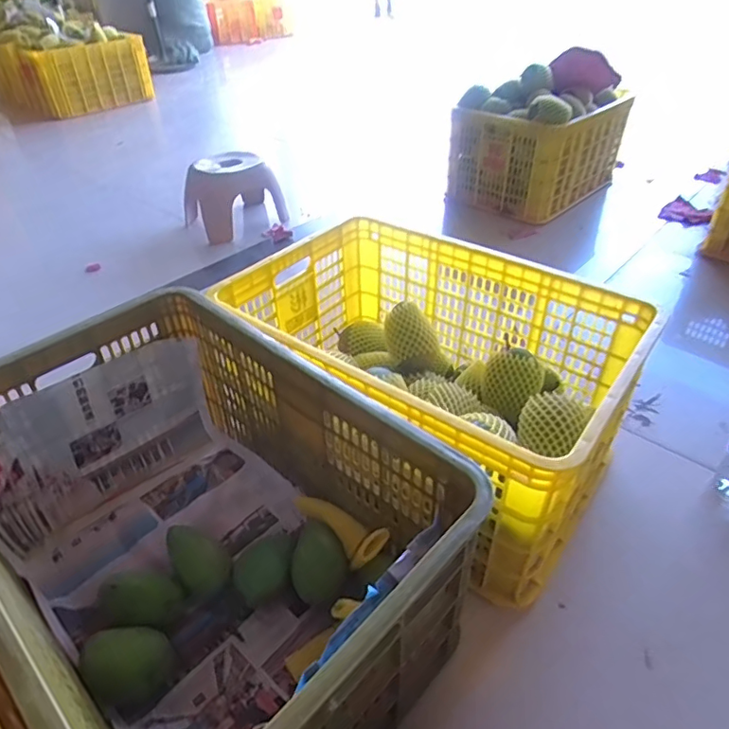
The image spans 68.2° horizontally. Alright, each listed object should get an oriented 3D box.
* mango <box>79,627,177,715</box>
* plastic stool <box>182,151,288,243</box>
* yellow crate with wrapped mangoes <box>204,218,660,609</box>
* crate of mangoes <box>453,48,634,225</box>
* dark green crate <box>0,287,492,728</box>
[{"bbox_3d":[-0.280,0.362,0.650,0.089,0.068,0.087,0,39,0],"label":"mango"},{"bbox_3d":[-0.399,-0.515,1.613,0.252,0.196,0.227,-21,43,-23],"label":"plastic stool"},{"bbox_3d":[0.097,0.018,0.876,0.570,0.282,0.392,26,46,29],"label":"yellow crate with wrapped mangoes"},{"bbox_3d":[0.541,-0.715,1.661,0.447,0.372,0.343,-28,46,-29],"label":"crate of mangoes"},{"bbox_3d":[-0.210,0.209,0.667,0.584,0.313,0.397,29,48,31],"label":"dark green crate"}]

